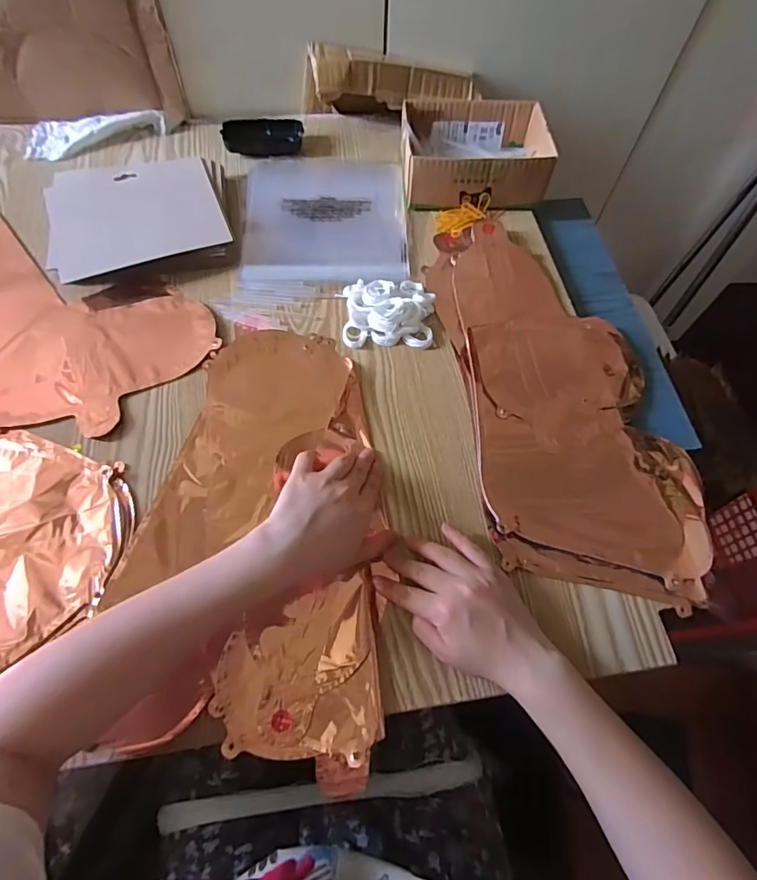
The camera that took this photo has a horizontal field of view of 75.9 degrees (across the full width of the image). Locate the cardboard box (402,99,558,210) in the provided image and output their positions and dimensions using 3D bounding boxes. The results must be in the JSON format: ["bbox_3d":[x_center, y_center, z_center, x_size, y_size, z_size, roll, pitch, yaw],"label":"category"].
[{"bbox_3d":[0.123,-0.374,0.638,0.184,0.067,0.142,0,64,-2],"label":"cardboard box"}]

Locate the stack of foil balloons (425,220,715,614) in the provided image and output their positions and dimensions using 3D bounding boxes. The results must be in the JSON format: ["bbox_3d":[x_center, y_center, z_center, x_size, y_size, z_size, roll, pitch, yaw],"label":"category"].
[{"bbox_3d":[0.193,-0.062,0.511,0.214,0.024,0.446,-7,64,-5],"label":"stack of foil balloons"}]

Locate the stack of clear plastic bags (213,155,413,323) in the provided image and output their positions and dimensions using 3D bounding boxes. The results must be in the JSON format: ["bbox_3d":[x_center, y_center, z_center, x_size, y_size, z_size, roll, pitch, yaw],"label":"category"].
[{"bbox_3d":[-0.069,-0.266,0.618,0.208,0.021,0.299,4,63,0],"label":"stack of clear plastic bags"}]

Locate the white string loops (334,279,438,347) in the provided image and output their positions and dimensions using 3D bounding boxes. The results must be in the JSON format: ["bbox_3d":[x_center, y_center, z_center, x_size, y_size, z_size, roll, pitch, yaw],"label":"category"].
[{"bbox_3d":[0.011,-0.147,0.545,0.101,0.027,0.086,-1,64,-3],"label":"white string loops"}]

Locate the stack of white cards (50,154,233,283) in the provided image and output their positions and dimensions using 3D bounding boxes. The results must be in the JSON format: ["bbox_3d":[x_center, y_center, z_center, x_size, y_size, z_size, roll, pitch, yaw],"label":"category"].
[{"bbox_3d":[-0.286,-0.266,0.587,0.200,0.032,0.165,-13,65,-8],"label":"stack of white cards"}]

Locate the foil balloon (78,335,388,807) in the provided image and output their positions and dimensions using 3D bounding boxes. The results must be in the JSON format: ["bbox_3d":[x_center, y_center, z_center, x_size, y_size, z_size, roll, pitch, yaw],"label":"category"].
[{"bbox_3d":[-0.116,0.074,0.447,0.220,0.023,0.416,-6,63,-5],"label":"foil balloon"}]

